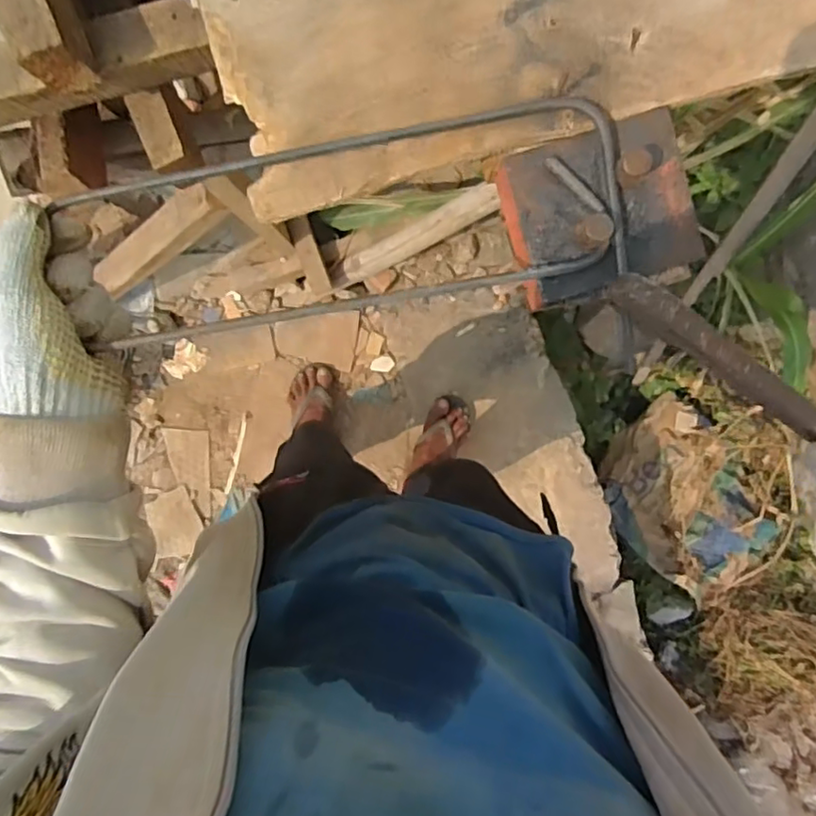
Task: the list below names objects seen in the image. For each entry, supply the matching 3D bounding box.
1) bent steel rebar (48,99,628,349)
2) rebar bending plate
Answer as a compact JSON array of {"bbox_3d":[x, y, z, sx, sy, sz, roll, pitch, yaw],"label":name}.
[{"bbox_3d":[-0.041,-0.109,0.369,0.333,0.024,0.117,-5,97,4],"label":"bent steel rebar"},{"bbox_3d":[0.113,-0.115,0.354,0.104,0.031,0.090,-17,96,3],"label":"rebar bending plate"}]

